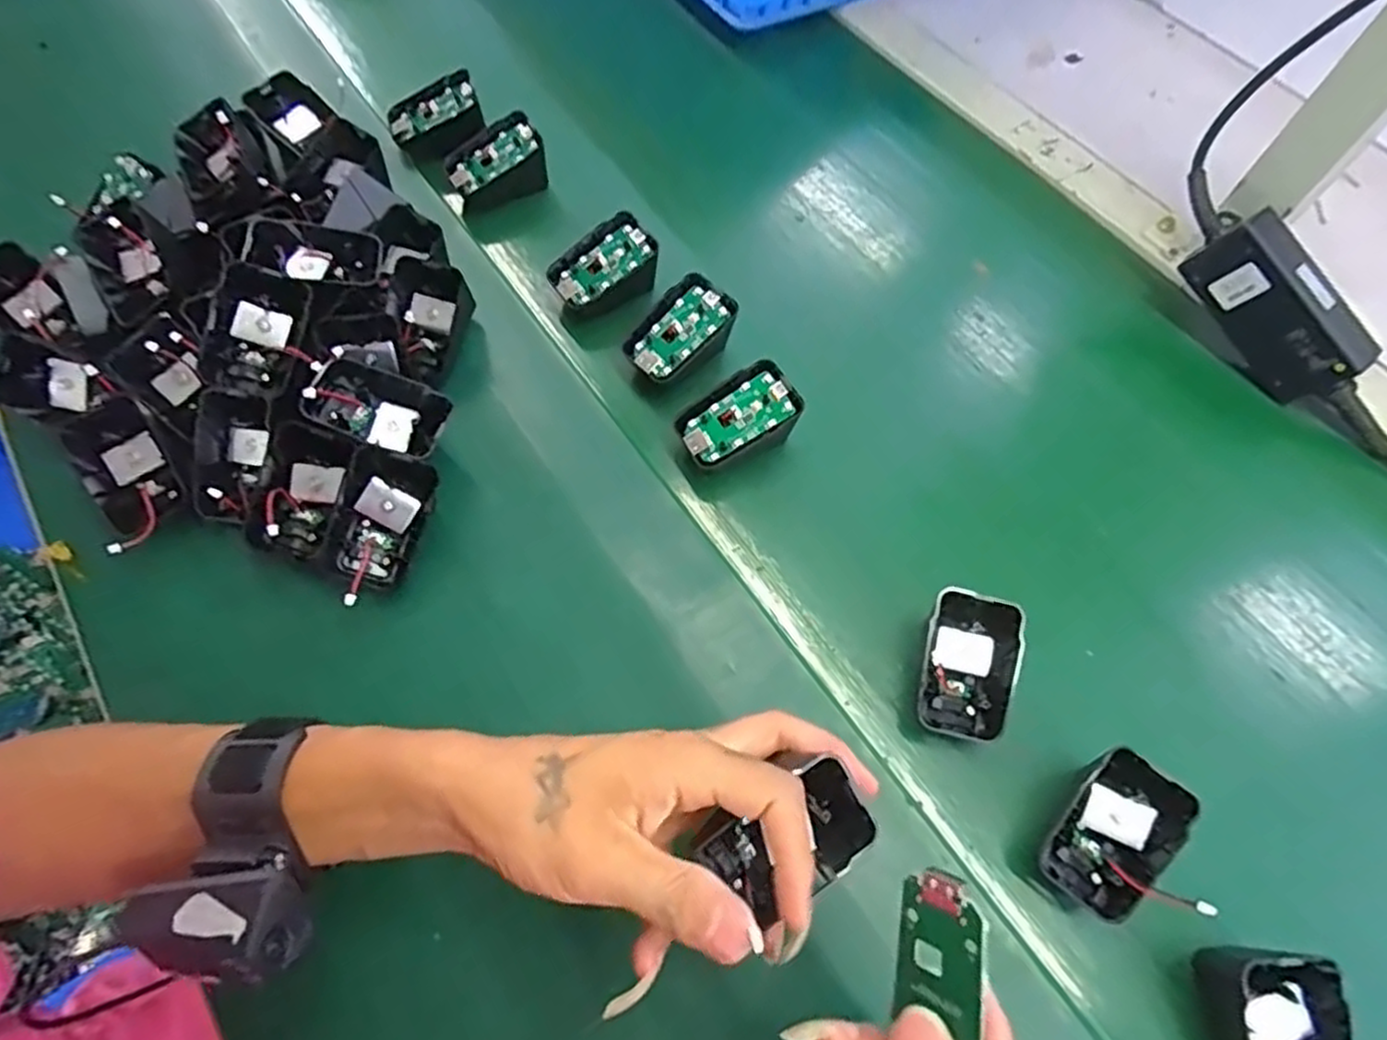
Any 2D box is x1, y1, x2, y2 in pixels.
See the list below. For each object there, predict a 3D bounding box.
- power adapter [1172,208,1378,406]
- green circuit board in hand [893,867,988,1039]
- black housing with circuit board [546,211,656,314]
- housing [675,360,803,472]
[{"bbox_3d":[0.366,-0.131,0.458,0.028,0.050,0.114,-35,88,-19],"label":"power adapter"},{"bbox_3d":[0.077,0.144,0.229,0.004,0.029,0.062,5,89,-40],"label":"green circuit board in hand"},{"bbox_3d":[-0.058,-0.162,0.474,0.065,0.038,0.040,-29,68,-17],"label":"black housing with circuit board"},{"bbox_3d":[0.024,-0.058,0.427,0.065,0.040,0.042,-25,67,-15],"label":"housing"}]

